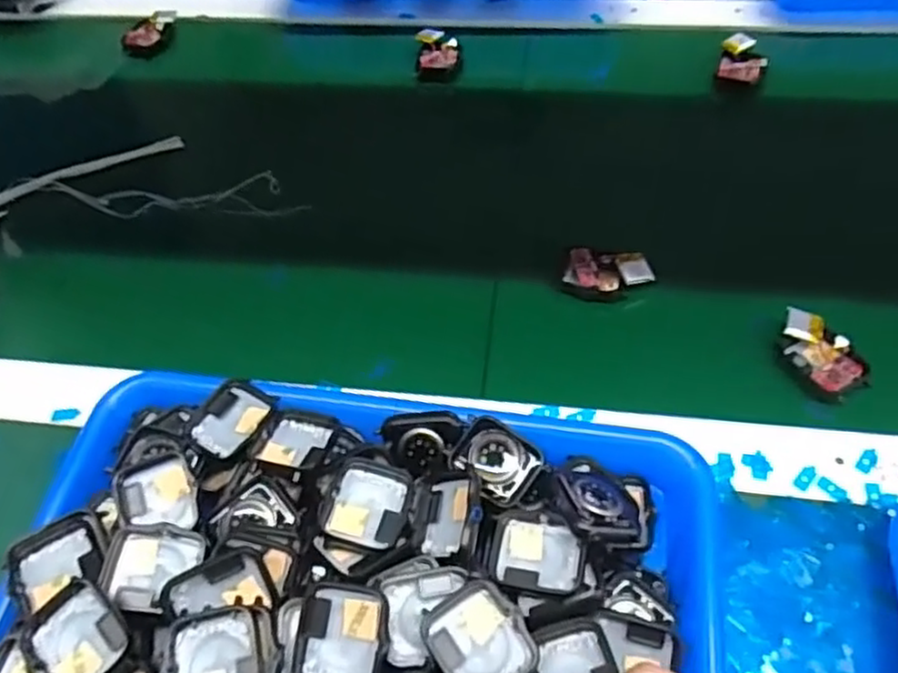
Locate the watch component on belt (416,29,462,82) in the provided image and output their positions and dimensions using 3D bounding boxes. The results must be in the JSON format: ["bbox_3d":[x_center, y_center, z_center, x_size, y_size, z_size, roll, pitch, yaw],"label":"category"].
[{"bbox_3d":[-0.009,-0.244,0.599,0.037,0.017,0.041,-1,55,3],"label":"watch component on belt"}]

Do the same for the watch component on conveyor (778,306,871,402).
[{"bbox_3d":[0.215,0.010,0.408,0.035,0.012,0.055,-31,58,-16],"label":"watch component on conveyor"}]

